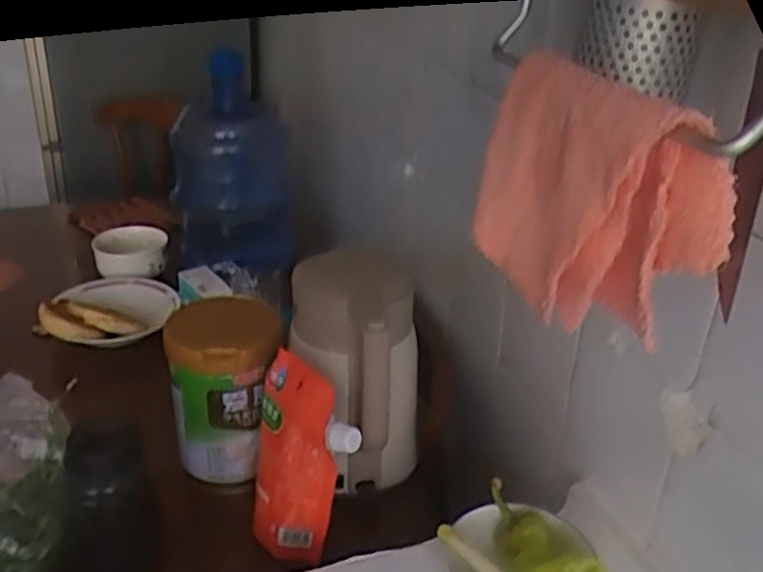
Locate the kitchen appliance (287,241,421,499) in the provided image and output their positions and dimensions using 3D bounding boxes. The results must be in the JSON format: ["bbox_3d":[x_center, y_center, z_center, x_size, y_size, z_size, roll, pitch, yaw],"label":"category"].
[{"bbox_3d":[-0.029,0.111,0.873,0.140,0.266,0.149,-1,30,-1],"label":"kitchen appliance"}]

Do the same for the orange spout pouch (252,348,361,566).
[{"bbox_3d":[-0.088,0.179,0.754,0.062,0.187,0.142,-21,35,-38],"label":"orange spout pouch"}]

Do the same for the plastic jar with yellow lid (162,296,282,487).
[{"bbox_3d":[-0.182,0.115,0.896,0.123,0.202,0.118,2,27,-1],"label":"plastic jar with yellow lid"}]

